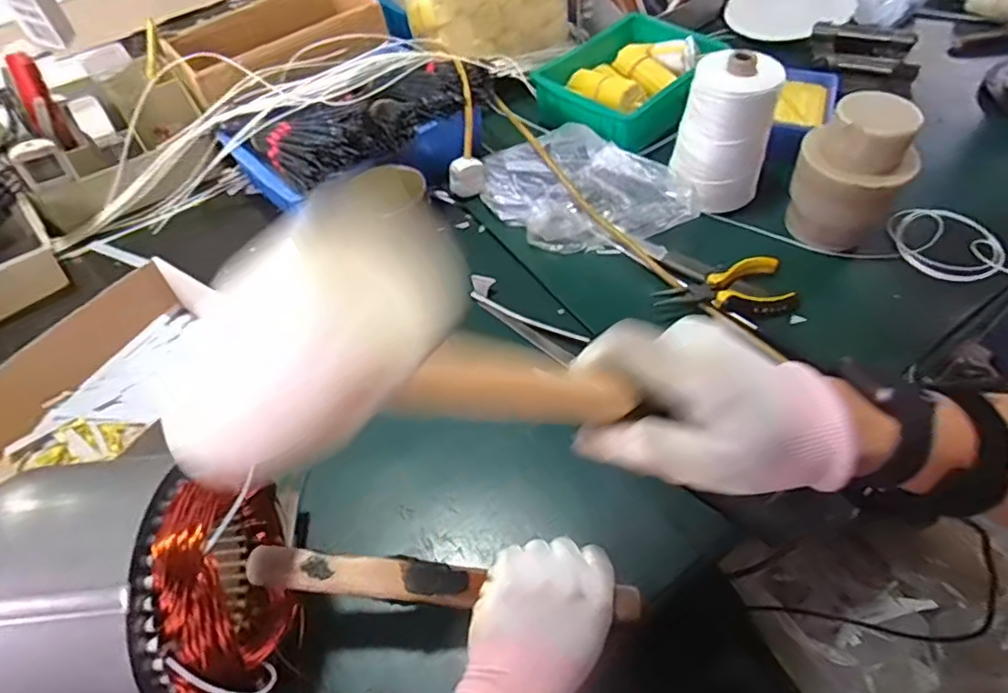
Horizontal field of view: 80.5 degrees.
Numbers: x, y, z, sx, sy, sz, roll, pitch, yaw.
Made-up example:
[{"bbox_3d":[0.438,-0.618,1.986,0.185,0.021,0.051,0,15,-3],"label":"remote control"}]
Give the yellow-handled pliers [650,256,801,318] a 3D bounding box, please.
[{"bbox_3d":[0.236,-0.059,0.633,0.152,0.025,0.069,-10,54,-5],"label":"yellow-handled pliers"}]

